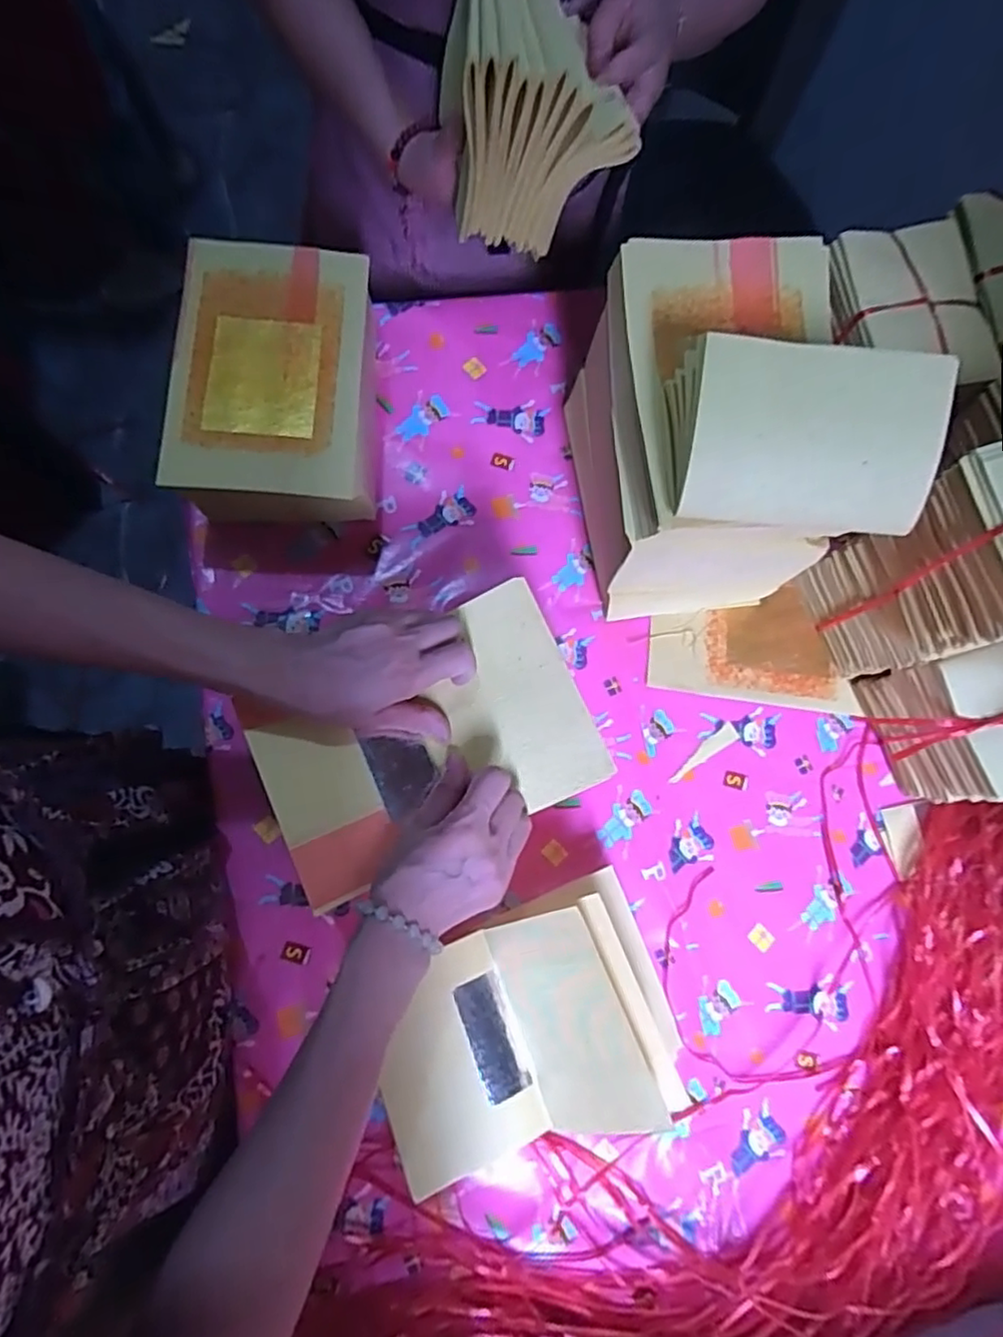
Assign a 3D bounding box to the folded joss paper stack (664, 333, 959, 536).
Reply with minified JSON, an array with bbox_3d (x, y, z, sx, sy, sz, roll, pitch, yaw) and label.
[{"bbox_3d":[0.195,-0.152,0.421,0.163,0.062,0.107,3,79,0],"label":"folded joss paper stack"}]

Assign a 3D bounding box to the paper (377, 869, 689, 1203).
[{"bbox_3d":[0.016,0.275,0.499,0.227,0.102,0.160,-20,80,-4],"label":"paper"}]

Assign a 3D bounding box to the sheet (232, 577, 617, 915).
[{"bbox_3d":[-0.051,0.051,0.458,0.218,0.035,0.150,-25,80,-5],"label":"sheet"}]

